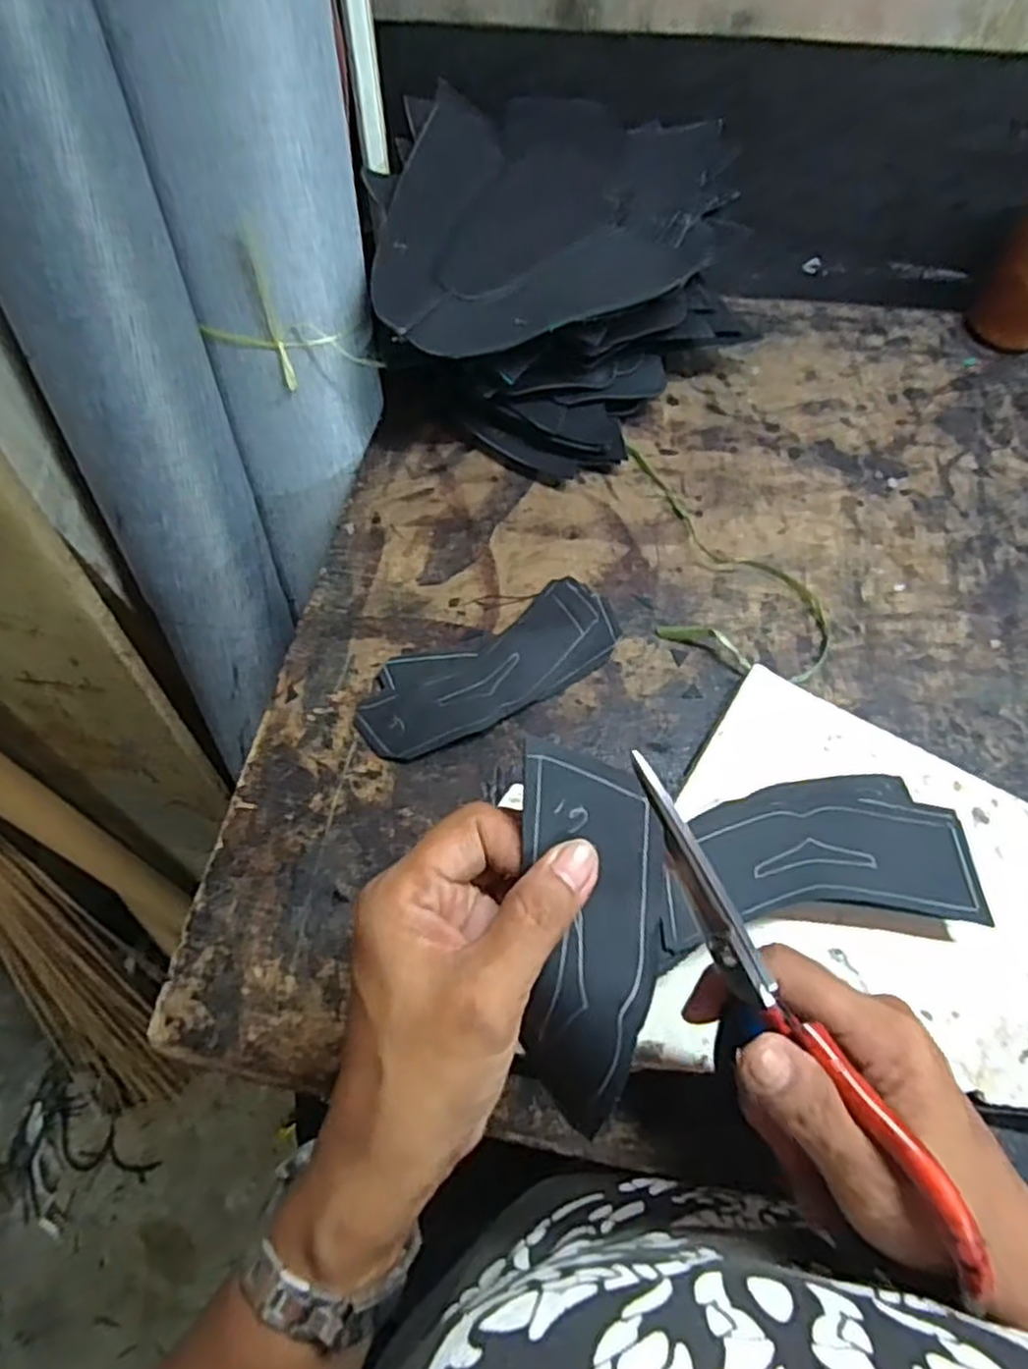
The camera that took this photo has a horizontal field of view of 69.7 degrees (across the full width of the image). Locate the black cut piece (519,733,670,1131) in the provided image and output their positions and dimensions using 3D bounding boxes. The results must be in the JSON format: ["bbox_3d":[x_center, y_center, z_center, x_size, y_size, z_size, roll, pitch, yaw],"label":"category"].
[{"bbox_3d":[0.027,0.080,0.239,0.046,0.012,0.116,1,83,-7],"label":"black cut piece"}]

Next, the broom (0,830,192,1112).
[{"bbox_3d":[-0.560,0.313,0.885,0.139,0.629,0.064,-5,35,1],"label":"broom"}]

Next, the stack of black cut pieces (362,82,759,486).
[{"bbox_3d":[0.033,-0.286,0.529,0.241,0.125,0.246,3,63,5],"label":"stack of black cut pieces"}]

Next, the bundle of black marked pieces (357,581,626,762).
[{"bbox_3d":[-0.015,-0.010,0.454,0.168,0.012,0.065,-27,65,-10],"label":"bundle of black marked pieces"}]

